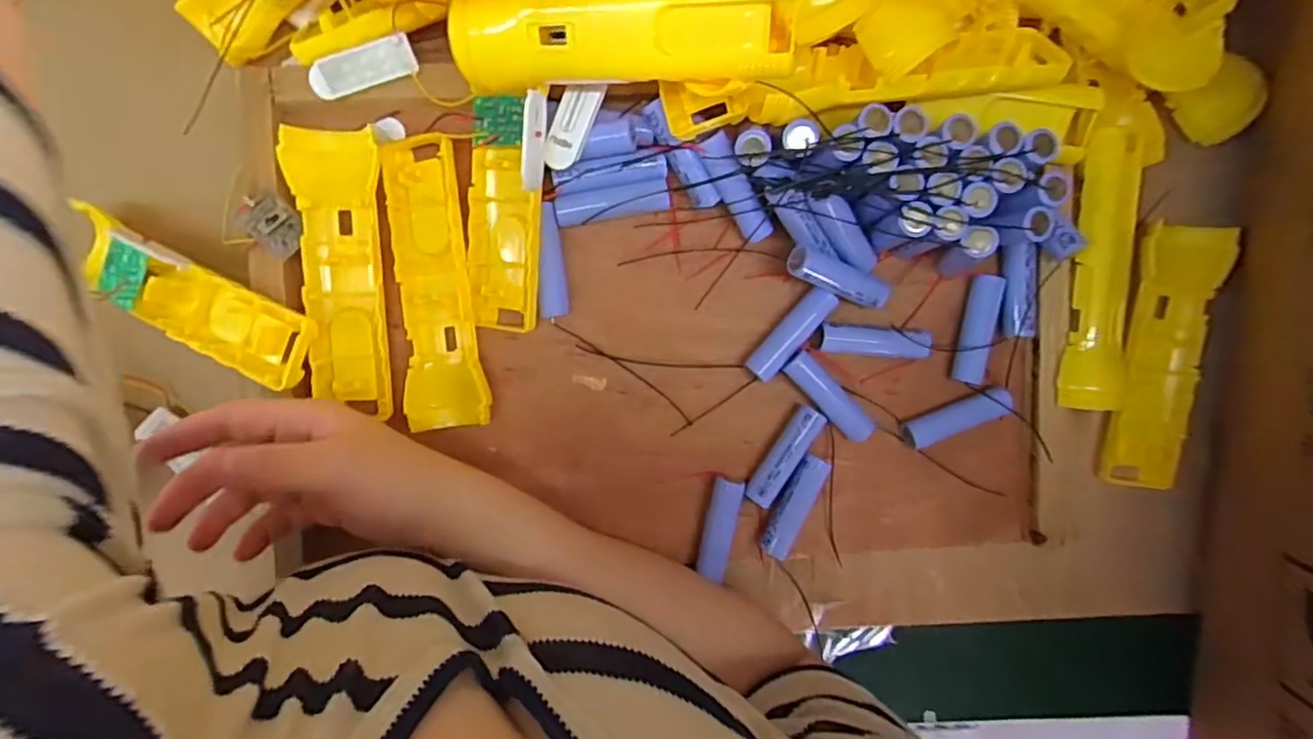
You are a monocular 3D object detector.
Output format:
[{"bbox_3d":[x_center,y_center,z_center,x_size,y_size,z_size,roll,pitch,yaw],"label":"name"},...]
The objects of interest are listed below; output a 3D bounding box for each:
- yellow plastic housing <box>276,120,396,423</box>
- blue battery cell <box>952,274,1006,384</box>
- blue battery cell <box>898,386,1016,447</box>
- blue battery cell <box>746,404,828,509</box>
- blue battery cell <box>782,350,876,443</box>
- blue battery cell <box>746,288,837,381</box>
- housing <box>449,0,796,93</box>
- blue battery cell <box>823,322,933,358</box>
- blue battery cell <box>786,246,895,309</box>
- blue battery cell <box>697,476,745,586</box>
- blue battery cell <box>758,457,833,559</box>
[{"bbox_3d":[-0.177,-0.054,0.368,0.047,0.019,0.154,-1,93,-3],"label":"yellow plastic housing"},{"bbox_3d":[0.196,-0.024,0.392,0.018,0.020,0.065,12,93,-3],"label":"blue battery cell"},{"bbox_3d":[0.181,0.028,0.387,0.066,0.019,0.021,-25,94,-1],"label":"blue battery cell"},{"bbox_3d":[0.077,0.052,0.392,0.018,0.020,0.064,33,91,-4],"label":"blue battery cell"},{"bbox_3d":[0.106,0.017,0.394,0.018,0.016,0.066,-44,94,0],"label":"blue battery cell"},{"bbox_3d":[0.080,-0.021,0.385,0.018,0.015,0.064,42,90,-4],"label":"blue battery cell"},{"bbox_3d":[-0.019,-0.156,0.299,0.162,0.024,0.040,6,99,15],"label":"housing"},{"bbox_3d":[0.131,-0.017,0.387,0.063,0.018,0.017,5,93,-3],"label":"blue battery cell"},{"bbox_3d":[0.107,-0.052,0.373,0.069,0.013,0.019,16,99,-24],"label":"blue battery cell"},{"bbox_3d":[0.039,0.097,0.398,0.018,0.019,0.061,12,93,-3],"label":"blue battery cell"},{"bbox_3d":[0.084,0.082,0.397,0.018,0.021,0.064,26,92,-4],"label":"blue battery cell"}]

